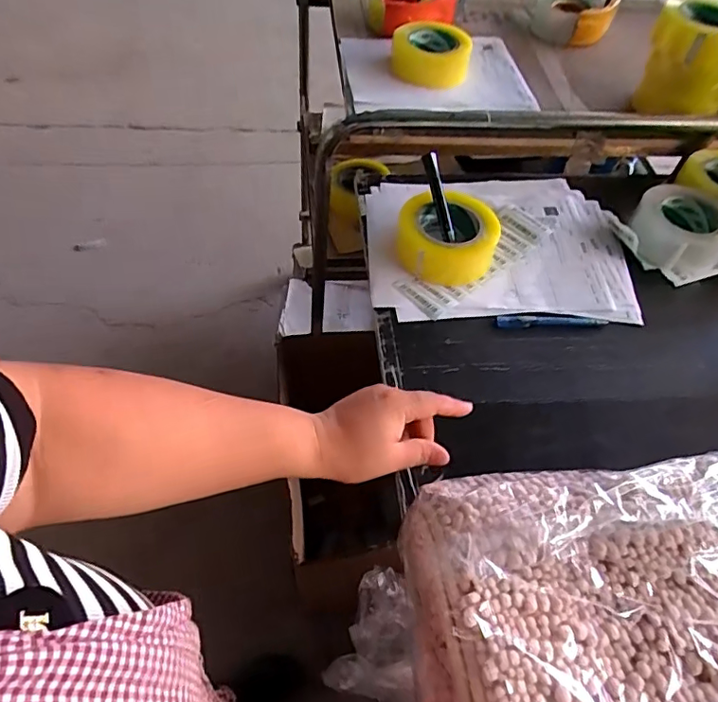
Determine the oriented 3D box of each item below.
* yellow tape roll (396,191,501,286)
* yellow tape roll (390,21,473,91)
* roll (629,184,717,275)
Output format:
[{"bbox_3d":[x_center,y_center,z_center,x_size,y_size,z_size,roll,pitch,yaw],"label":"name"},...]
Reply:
[{"bbox_3d":[0.109,-0.143,0.670,0.119,0.055,0.115,2,55,-3],"label":"yellow tape roll"},{"bbox_3d":[0.115,-0.478,0.869,0.127,0.049,0.118,11,55,3],"label":"yellow tape roll"},{"bbox_3d":[0.424,-0.161,0.711,0.117,0.047,0.122,2,55,-3],"label":"roll"}]

